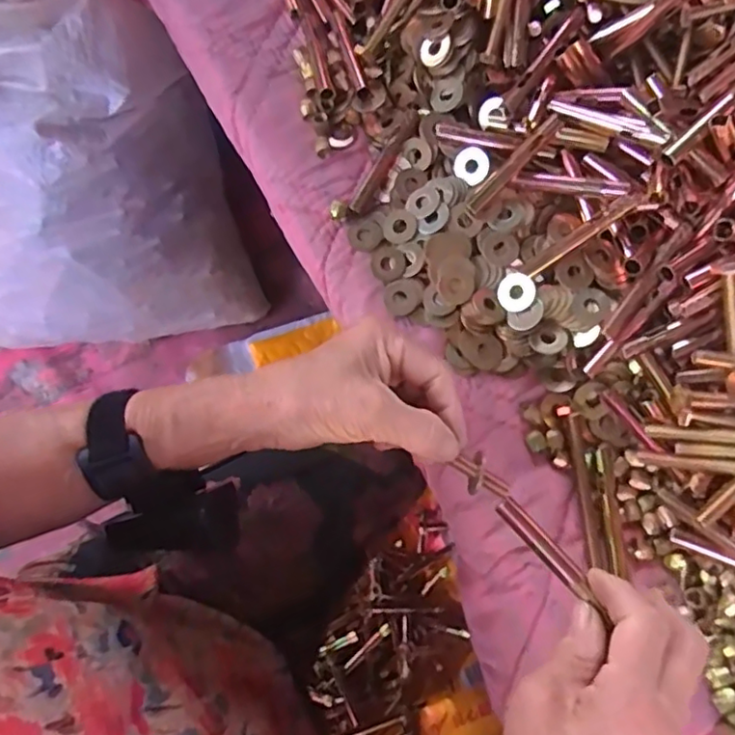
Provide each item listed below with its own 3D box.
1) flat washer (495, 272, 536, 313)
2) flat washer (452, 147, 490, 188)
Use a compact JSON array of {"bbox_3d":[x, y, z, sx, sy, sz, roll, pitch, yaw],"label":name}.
[{"bbox_3d":[0.099,-0.050,0.409,0.025,0.004,0.026,-2,84,20],"label":"flat washer"},{"bbox_3d":[0.073,-0.141,0.429,0.025,0.026,0.004,58,40,-9],"label":"flat washer"}]

